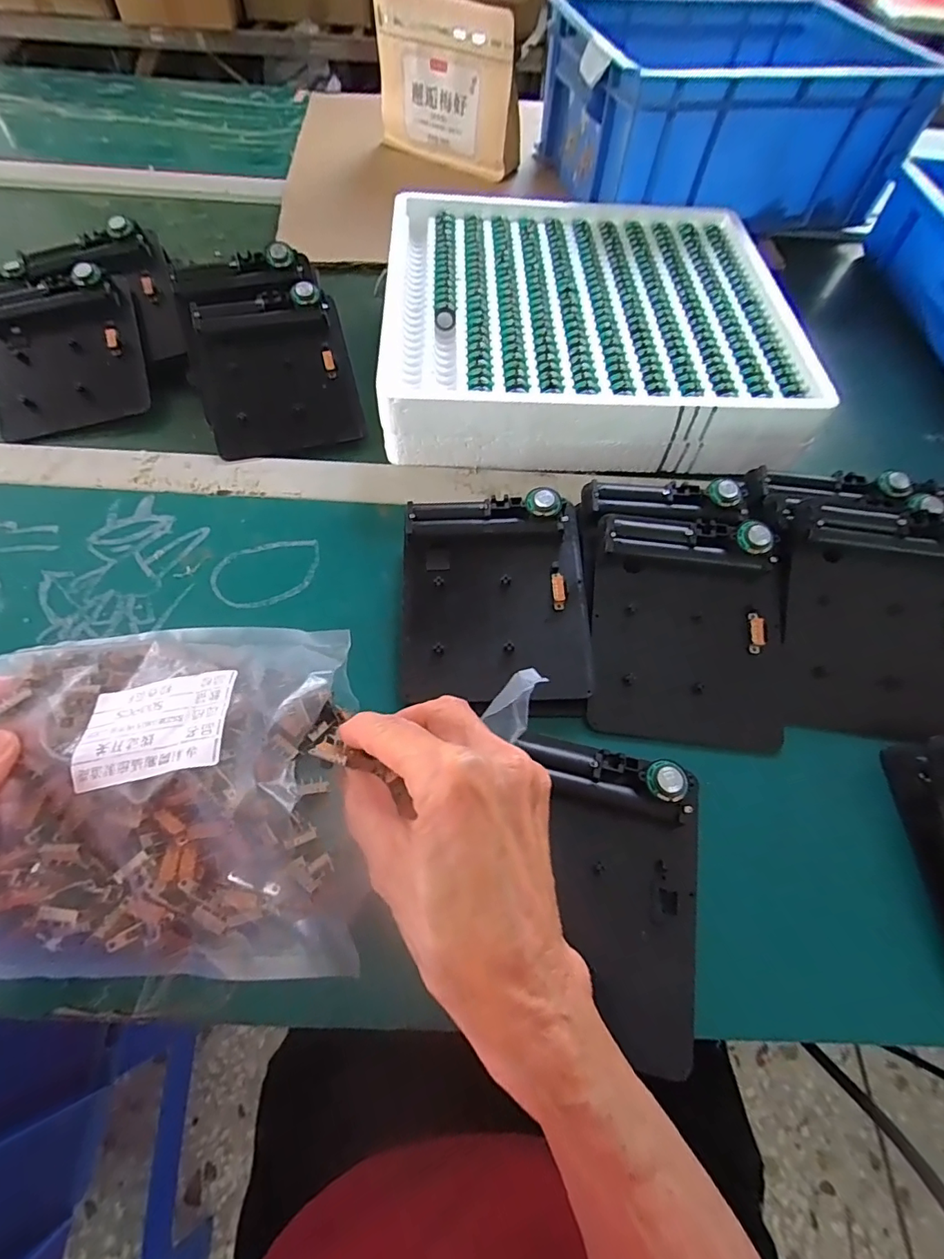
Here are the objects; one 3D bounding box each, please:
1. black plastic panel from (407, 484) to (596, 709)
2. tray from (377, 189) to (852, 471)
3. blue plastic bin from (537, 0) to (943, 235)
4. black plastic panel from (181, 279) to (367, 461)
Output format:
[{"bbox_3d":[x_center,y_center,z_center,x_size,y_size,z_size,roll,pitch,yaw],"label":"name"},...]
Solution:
[{"bbox_3d":[0.014,-0.022,0.301,0.111,0.033,0.126,-1,62,-3],"label":"black plastic panel"},{"bbox_3d":[0.091,-0.263,0.433,0.311,0.061,0.293,0,62,-3],"label":"tray"},{"bbox_3d":[0.265,-0.567,0.554,0.352,0.128,0.262,-9,62,-8],"label":"blue plastic bin"},{"bbox_3d":[-0.150,-0.194,0.386,0.114,0.018,0.125,-13,82,-9],"label":"black plastic panel"}]

